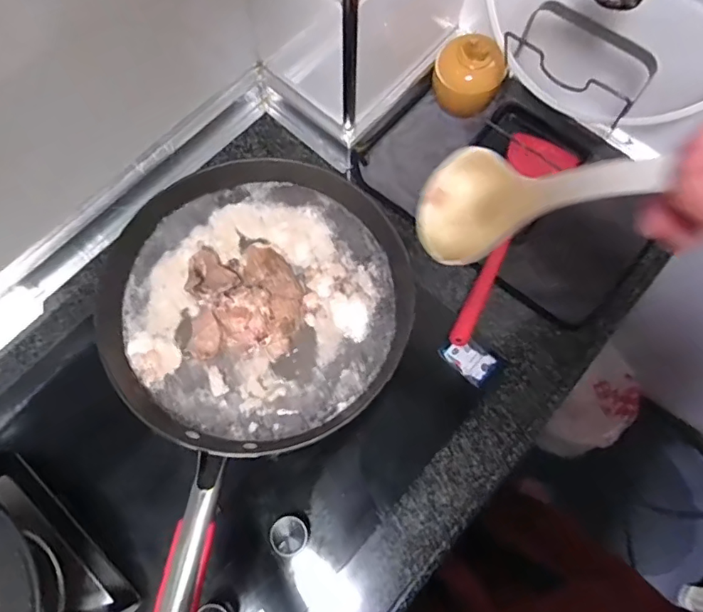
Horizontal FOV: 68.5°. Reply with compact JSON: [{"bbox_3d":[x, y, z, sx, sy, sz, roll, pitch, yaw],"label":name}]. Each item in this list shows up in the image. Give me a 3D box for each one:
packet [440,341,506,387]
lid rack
[{"bbox_3d":[0.146,0.066,0.634,0.068,0.021,0.045,42,76,12],"label":"packet"},{"bbox_3d":[0.246,-0.266,0.564,0.153,0.068,0.085,28,74,9],"label":"lid rack"}]

